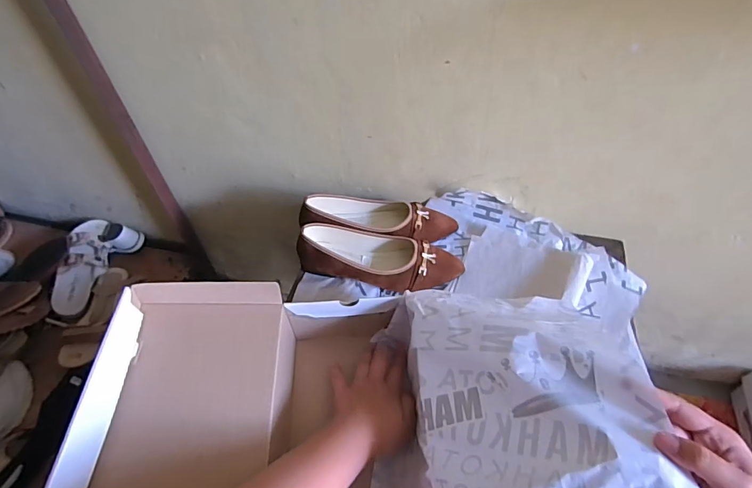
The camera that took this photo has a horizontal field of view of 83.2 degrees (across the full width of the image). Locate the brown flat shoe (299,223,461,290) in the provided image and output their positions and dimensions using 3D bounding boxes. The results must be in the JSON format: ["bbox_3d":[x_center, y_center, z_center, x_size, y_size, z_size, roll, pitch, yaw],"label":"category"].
[{"bbox_3d":[0.006,0.020,0.623,0.230,0.067,0.084,8,51,11],"label":"brown flat shoe"}]

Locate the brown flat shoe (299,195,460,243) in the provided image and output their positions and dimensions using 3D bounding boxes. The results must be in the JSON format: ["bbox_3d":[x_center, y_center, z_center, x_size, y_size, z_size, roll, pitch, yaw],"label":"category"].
[{"bbox_3d":[0.005,-0.041,0.667,0.242,0.066,0.086,-1,50,3],"label":"brown flat shoe"}]

